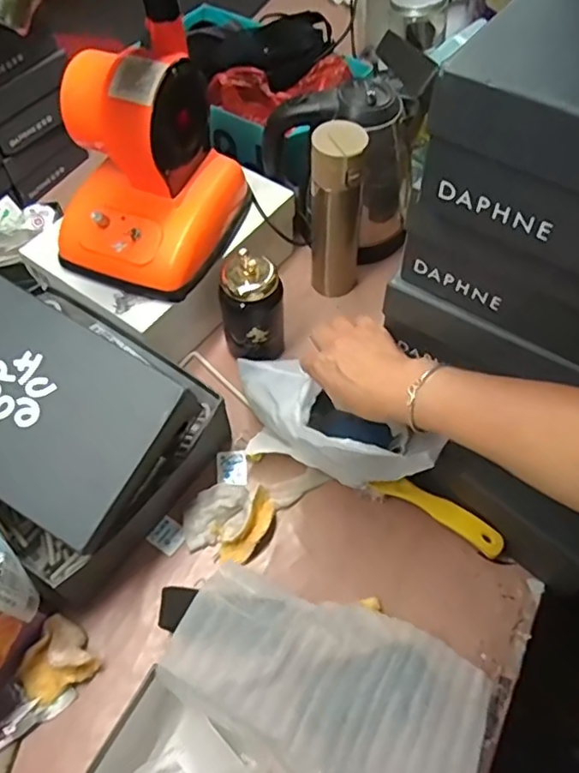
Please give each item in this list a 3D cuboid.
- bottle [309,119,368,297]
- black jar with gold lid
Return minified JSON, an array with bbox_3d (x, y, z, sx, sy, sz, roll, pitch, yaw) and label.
[{"bbox_3d":[0.061,-0.217,0.758,0.069,0.238,0.063,6,59,4],"label":"bottle"},{"bbox_3d":[-0.045,-0.089,0.728,0.076,0.154,0.066,-7,59,-4],"label":"black jar with gold lid"}]

